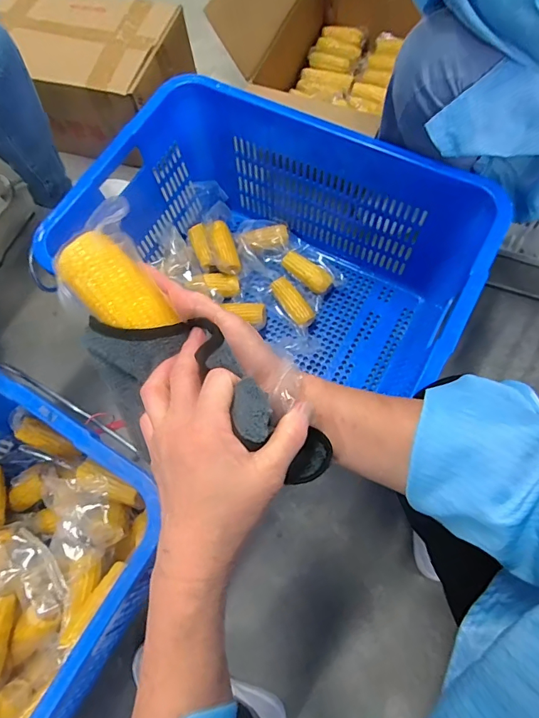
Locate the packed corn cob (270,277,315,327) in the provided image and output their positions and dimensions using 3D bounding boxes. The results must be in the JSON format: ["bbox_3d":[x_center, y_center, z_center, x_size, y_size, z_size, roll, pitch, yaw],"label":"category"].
[{"bbox_3d":[0.047,-0.111,0.888,0.052,0.046,0.116,-36,71,-10],"label":"packed corn cob"}]

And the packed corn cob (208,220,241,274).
[{"bbox_3d":[-0.092,-0.225,0.883,0.044,0.037,0.118,-17,69,-3],"label":"packed corn cob"}]

